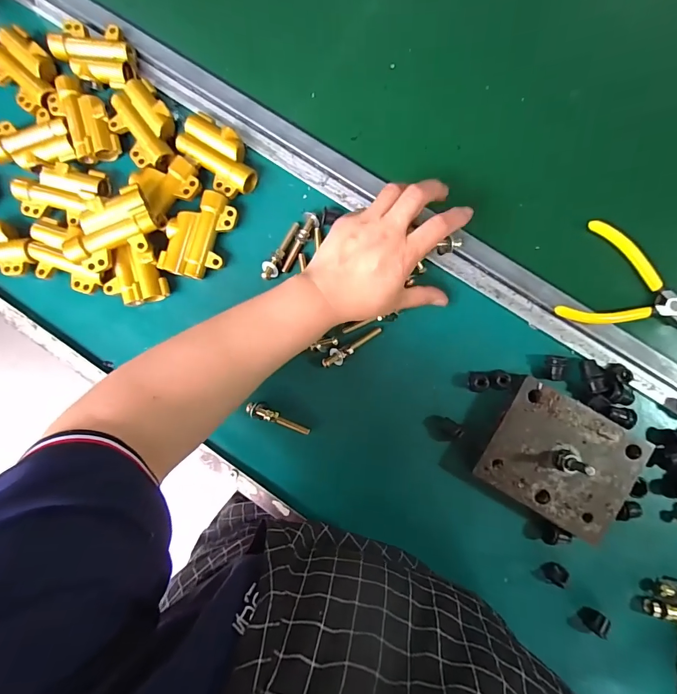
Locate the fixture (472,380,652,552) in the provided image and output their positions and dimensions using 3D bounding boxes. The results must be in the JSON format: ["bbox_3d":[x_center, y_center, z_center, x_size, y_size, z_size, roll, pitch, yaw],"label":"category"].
[{"bbox_3d":[0.192,0.097,0.339,0.118,0.039,0.098,29,89,5],"label":"fixture"}]

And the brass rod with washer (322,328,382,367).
[{"bbox_3d":[0.013,0.000,0.368,0.063,0.009,0.016,-31,85,1],"label":"brass rod with washer"}]

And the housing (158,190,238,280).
[{"bbox_3d":[-0.136,-0.109,0.382,0.056,0.024,0.085,18,88,5],"label":"housing"}]

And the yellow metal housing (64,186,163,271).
[{"bbox_3d":[-0.211,-0.107,0.362,0.080,0.030,0.049,-25,85,2],"label":"yellow metal housing"}]

